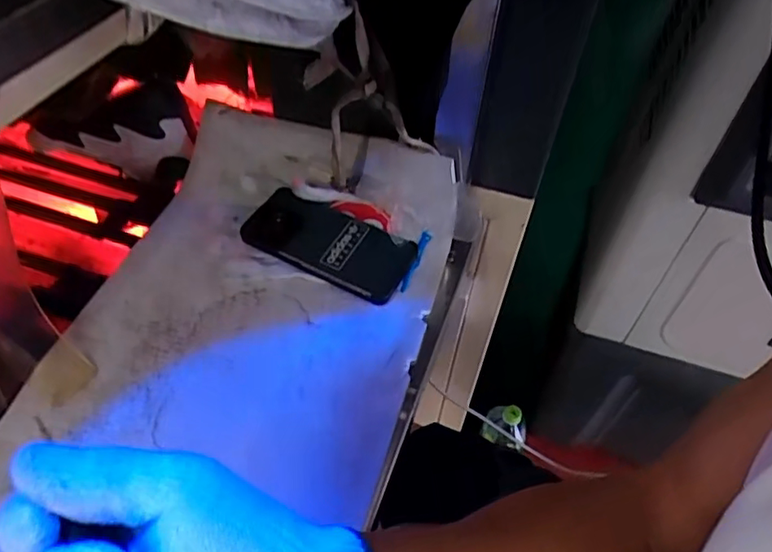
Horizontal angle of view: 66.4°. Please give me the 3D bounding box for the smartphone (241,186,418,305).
[{"bbox_3d":[-0.055,-0.035,0.574,0.161,0.013,0.079,26,62,13],"label":"smartphone"}]

